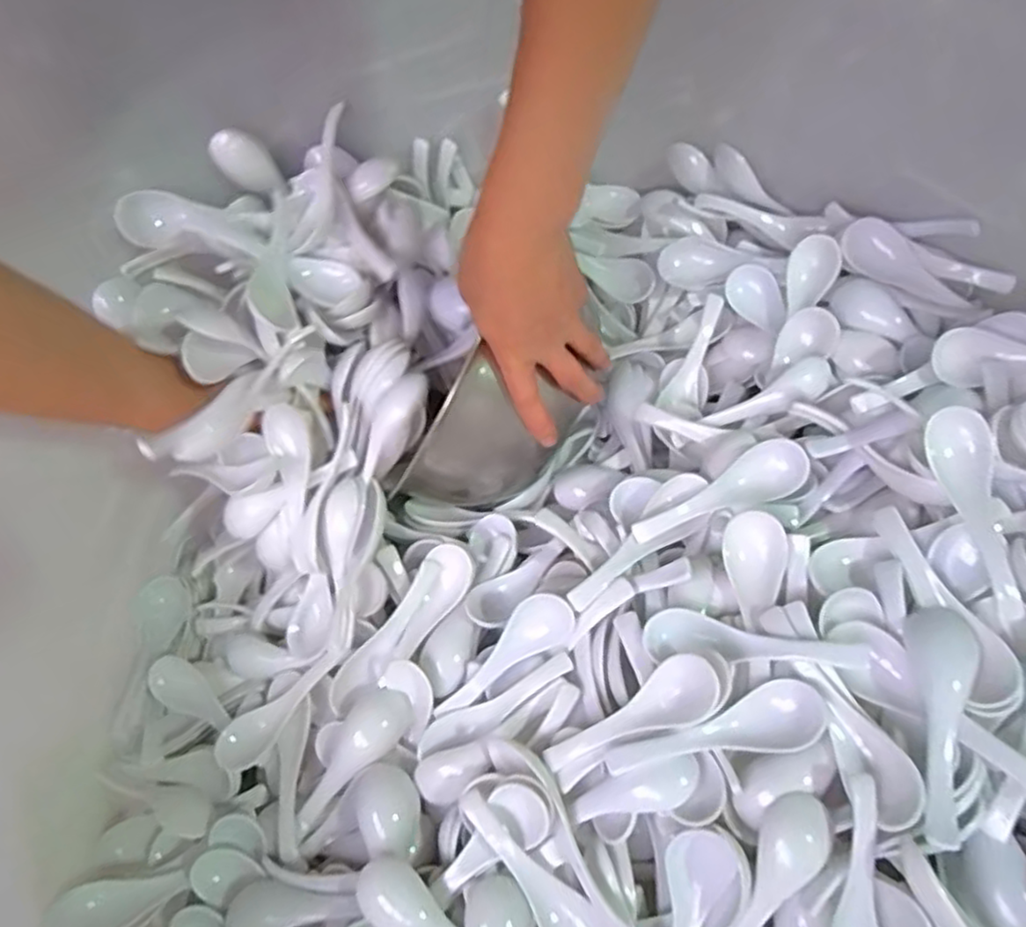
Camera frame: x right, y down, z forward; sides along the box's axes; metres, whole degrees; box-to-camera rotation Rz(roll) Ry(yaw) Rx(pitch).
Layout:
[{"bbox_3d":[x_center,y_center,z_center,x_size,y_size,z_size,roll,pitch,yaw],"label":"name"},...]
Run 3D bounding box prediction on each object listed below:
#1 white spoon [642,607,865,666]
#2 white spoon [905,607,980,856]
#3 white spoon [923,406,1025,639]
[{"bbox_3d":[0.134,0.101,0.397,0.119,0.024,0.031,3,66,21],"label":"white spoon"},{"bbox_3d":[0.226,0.134,0.368,0.029,0.020,0.119,11,68,5],"label":"white spoon"},{"bbox_3d":[0.269,0.031,0.400,0.033,0.037,0.124,-13,68,-6],"label":"white spoon"}]

